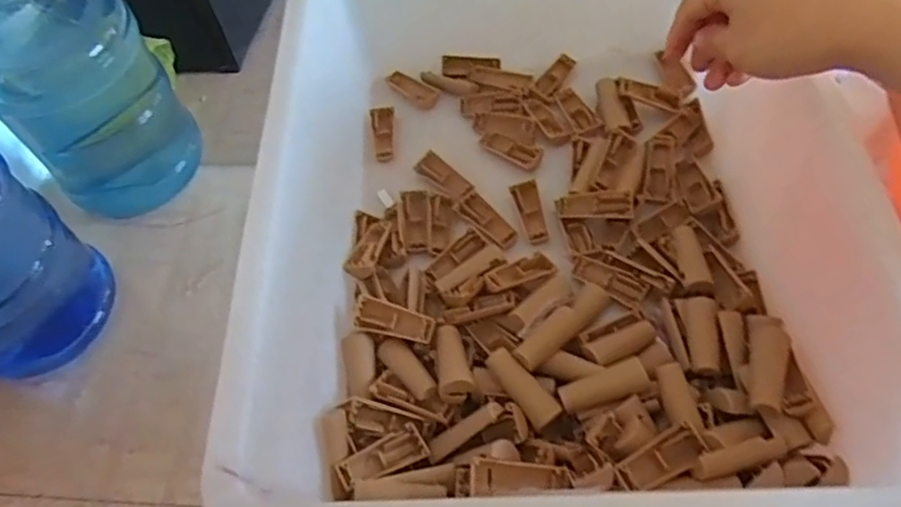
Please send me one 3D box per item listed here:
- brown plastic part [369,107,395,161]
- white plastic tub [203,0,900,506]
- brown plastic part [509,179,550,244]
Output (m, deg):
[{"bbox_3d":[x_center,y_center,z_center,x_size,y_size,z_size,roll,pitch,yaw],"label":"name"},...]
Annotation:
[{"bbox_3d":[-0.052,-0.097,0.522,0.019,0.007,0.054,-11,59,-2],"label":"brown plastic part"},{"bbox_3d":[0.059,-0.041,0.415,0.320,0.139,0.419,-4,61,5],"label":"white plastic tub"},{"bbox_3d":[0.058,-0.031,0.471,0.018,0.009,0.048,-15,59,-5],"label":"brown plastic part"}]

